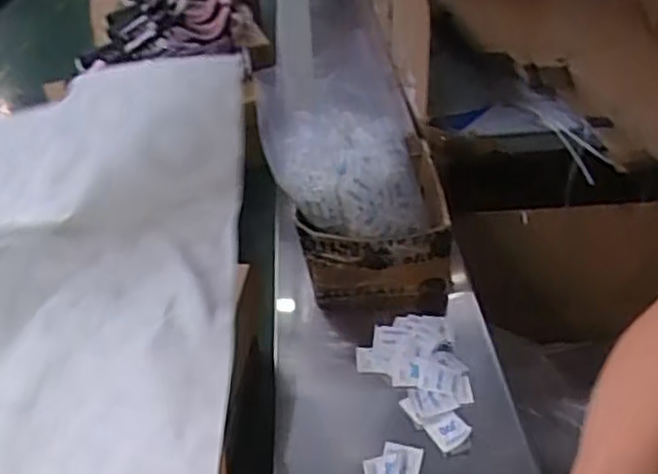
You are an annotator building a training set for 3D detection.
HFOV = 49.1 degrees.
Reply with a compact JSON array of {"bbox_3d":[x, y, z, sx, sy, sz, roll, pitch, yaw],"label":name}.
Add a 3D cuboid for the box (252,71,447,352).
[{"bbox_3d":[0.029,-0.047,0.857,0.200,0.228,0.198,-4,34,1],"label":"box"}]

